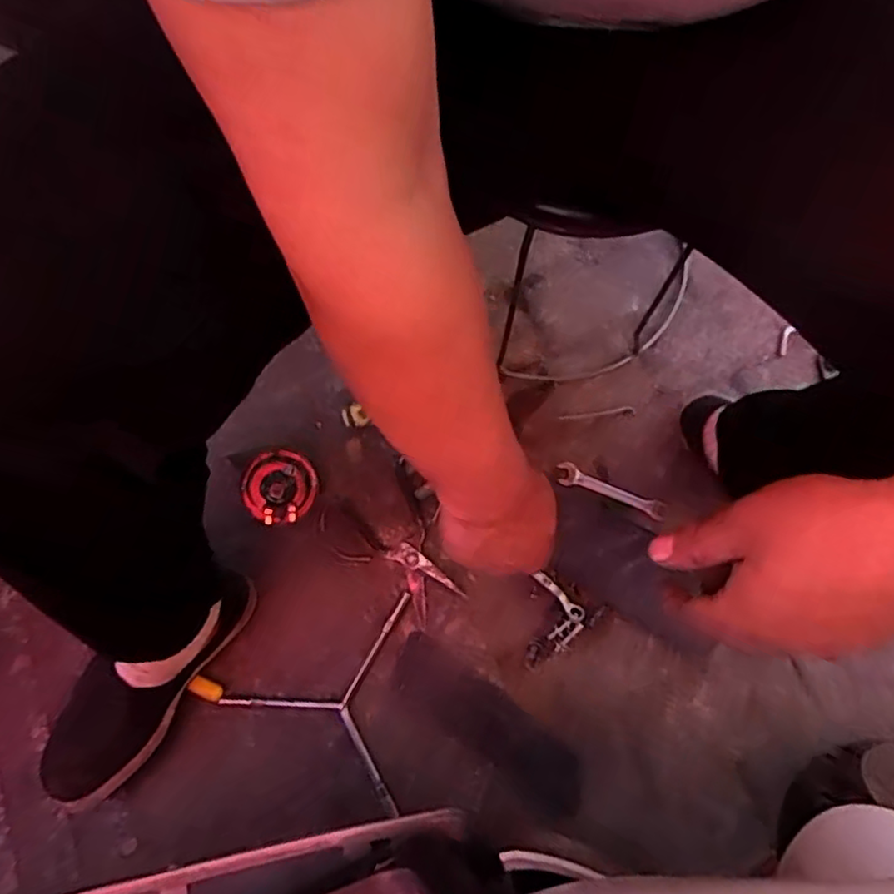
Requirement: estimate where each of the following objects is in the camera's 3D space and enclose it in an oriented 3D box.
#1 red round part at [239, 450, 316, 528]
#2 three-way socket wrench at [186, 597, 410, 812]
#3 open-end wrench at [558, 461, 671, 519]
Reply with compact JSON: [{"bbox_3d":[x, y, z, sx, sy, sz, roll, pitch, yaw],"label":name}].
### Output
[{"bbox_3d":[-0.191,0.047,0.735,0.079,0.053,0.081,0,74,-1],"label":"red round part"},{"bbox_3d":[-0.163,0.271,0.695,0.224,0.029,0.218,2,75,1],"label":"three-way socket wrench"},{"bbox_3d":[0.195,0.052,0.760,0.133,0.008,0.027,20,76,6],"label":"open-end wrench"}]

